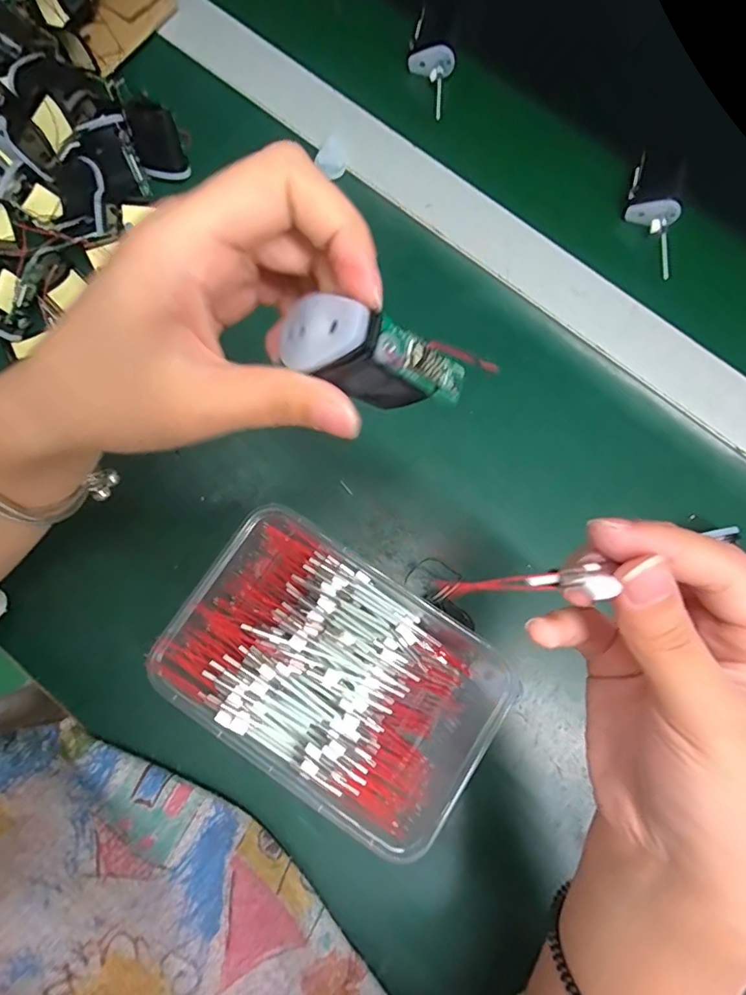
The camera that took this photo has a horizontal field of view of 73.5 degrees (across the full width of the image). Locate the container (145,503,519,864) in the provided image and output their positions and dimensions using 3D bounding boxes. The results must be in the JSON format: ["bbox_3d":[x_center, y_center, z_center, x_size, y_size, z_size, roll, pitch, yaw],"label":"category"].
[{"bbox_3d":[-0.016,0.096,0.278,0.174,0.058,0.116,33,81,6],"label":"container"}]

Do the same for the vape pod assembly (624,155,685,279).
[{"bbox_3d":[0.208,-0.207,0.366,0.032,0.021,0.086,-11,92,-2],"label":"vape pod assembly"}]

